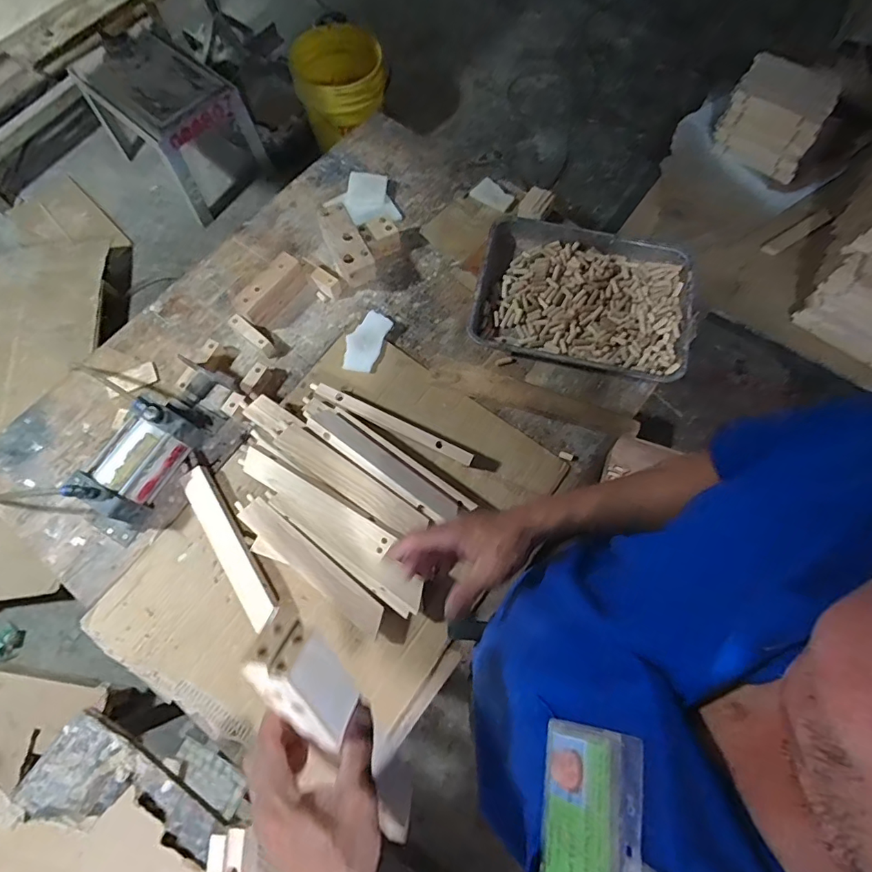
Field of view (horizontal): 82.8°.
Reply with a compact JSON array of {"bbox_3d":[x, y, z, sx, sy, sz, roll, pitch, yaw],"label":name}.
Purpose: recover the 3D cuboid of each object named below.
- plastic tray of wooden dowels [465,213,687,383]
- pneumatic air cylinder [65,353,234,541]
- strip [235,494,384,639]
[{"bbox_3d":[0.267,-0.247,0.925,0.382,0.078,0.279,13,72,5],"label":"plastic tray of wooden dowels"},{"bbox_3d":[-0.466,0.012,0.811,0.106,0.119,0.320,27,73,12],"label":"pneumatic air cylinder"},{"bbox_3d":[-0.196,0.191,0.763,0.290,0.016,0.048,37,85,12],"label":"strip"}]

